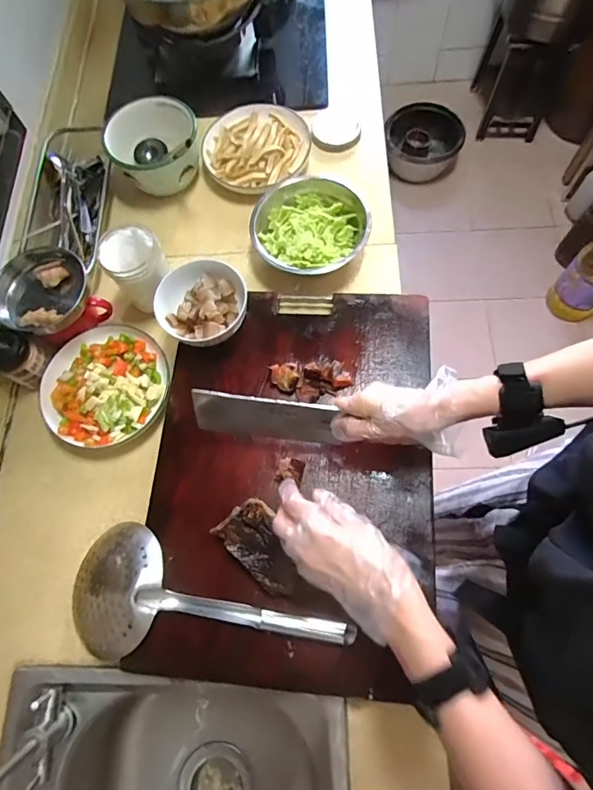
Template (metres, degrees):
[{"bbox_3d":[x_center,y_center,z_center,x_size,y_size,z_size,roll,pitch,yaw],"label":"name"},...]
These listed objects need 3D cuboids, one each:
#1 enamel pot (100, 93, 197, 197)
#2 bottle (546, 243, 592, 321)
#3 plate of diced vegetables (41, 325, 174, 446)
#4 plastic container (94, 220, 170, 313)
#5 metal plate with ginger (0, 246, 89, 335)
[{"bbox_3d":[-0.233,-0.394,0.707,0.139,0.081,0.115,-2,71,2],"label":"enamel pot"},{"bbox_3d":[0.890,-0.360,1.312,0.160,0.332,0.148,-41,74,-11],"label":"bottle"},{"bbox_3d":[-0.270,-0.017,0.614,0.165,0.041,0.173,-1,71,2],"label":"plate of diced vegetables"},{"bbox_3d":[-0.221,-0.177,0.628,0.078,0.096,0.080,-1,71,2],"label":"plastic container"},{"bbox_3d":[-0.350,-0.146,0.615,0.103,0.028,0.131,26,68,-13],"label":"metal plate with ginger"}]

